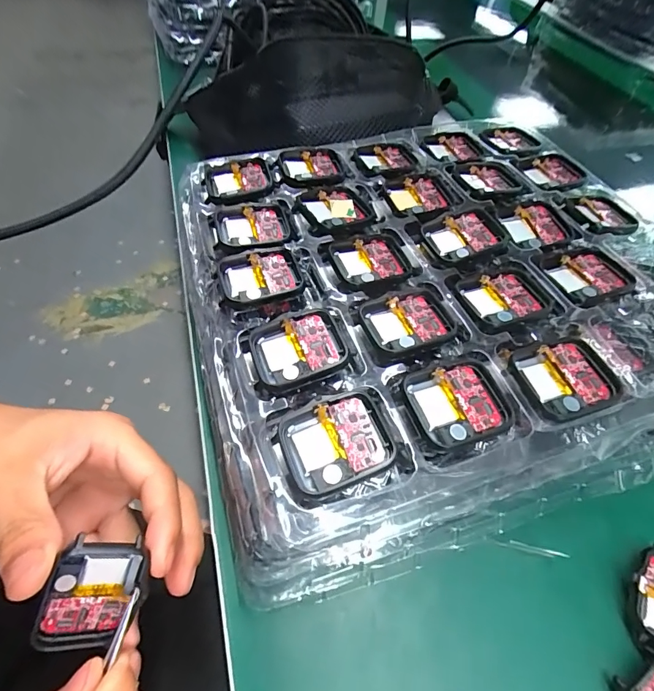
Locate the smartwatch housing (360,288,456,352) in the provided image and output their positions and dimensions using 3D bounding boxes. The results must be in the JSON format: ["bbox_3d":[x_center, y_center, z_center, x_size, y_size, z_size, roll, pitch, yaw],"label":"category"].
[{"bbox_3d":[0.041,-0.013,0.209,0.042,0.006,0.035,-17,55,-14],"label":"smartwatch housing"}]

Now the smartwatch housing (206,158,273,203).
[{"bbox_3d":[-0.059,-0.111,0.276,0.043,0.013,0.041,-10,54,-10],"label":"smartwatch housing"}]

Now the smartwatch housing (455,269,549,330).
[{"bbox_3d":[0.092,-0.025,0.220,0.043,0.007,0.037,-13,55,-12],"label":"smartwatch housing"}]

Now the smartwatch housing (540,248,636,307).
[{"bbox_3d":[0.146,-0.041,0.232,0.045,0.006,0.041,-16,55,-14],"label":"smartwatch housing"}]

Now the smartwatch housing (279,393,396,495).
[{"bbox_3d":[0.004,0.041,0.170,0.041,0.010,0.034,-15,55,-13],"label":"smartwatch housing"}]

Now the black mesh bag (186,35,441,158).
[{"bbox_3d":[-0.007,-0.244,0.397,0.254,0.087,0.102,-3,53,-5],"label":"black mesh bag"}]

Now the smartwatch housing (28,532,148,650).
[{"bbox_3d":[-0.096,0.103,0.168,0.038,0.042,0.006,14,3,-32],"label":"smartwatch housing"}]

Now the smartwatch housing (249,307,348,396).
[{"bbox_3d":[-0.014,0.003,0.195,0.044,0.009,0.039,-16,55,-14],"label":"smartwatch housing"}]

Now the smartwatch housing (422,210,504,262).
[{"bbox_3d":[0.082,-0.067,0.247,0.041,0.009,0.037,-15,55,-13],"label":"smartwatch housing"}]

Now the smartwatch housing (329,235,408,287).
[{"bbox_3d":[0.025,-0.048,0.236,0.041,0.005,0.038,-11,54,-11],"label":"smartwatch housing"}]

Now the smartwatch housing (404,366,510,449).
[{"bbox_3d":[0.059,0.026,0.181,0.040,0.005,0.036,-12,54,-11],"label":"smartwatch housing"}]

